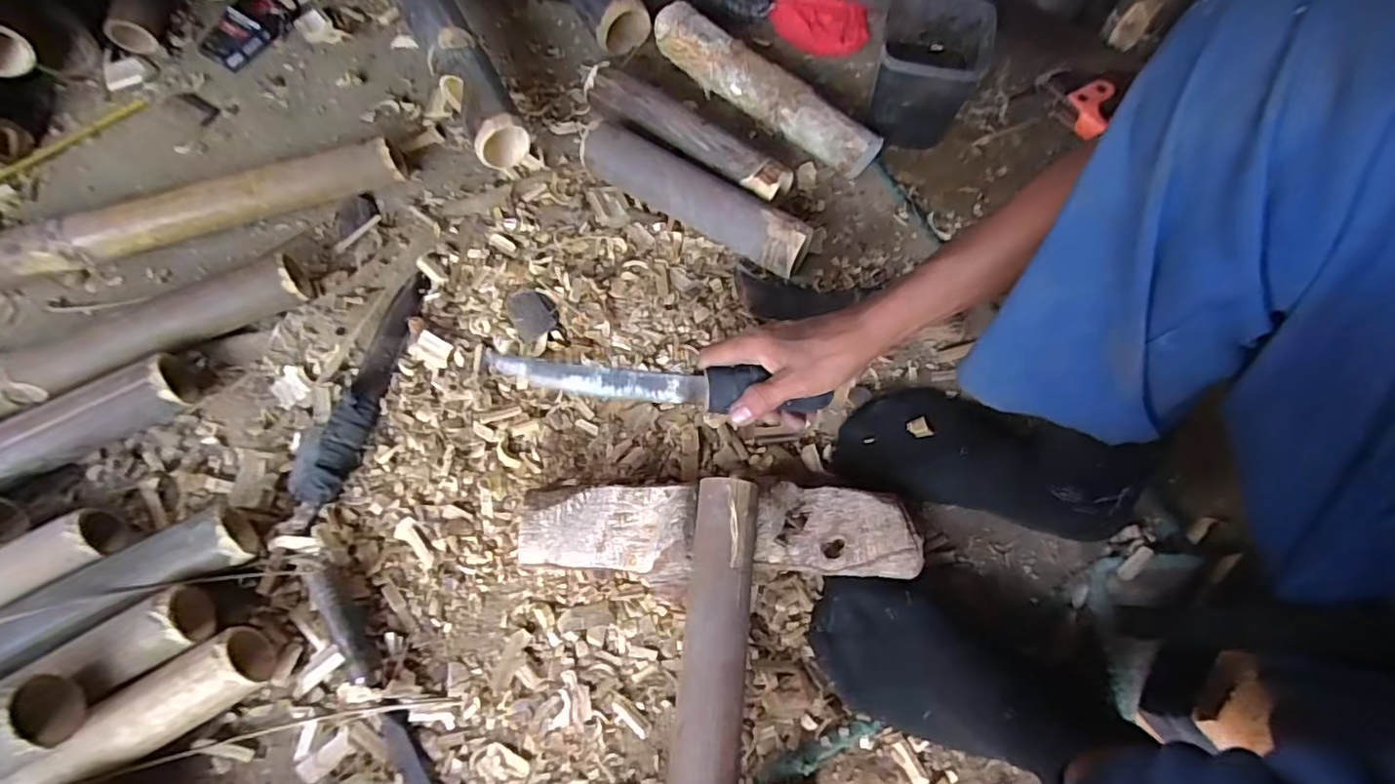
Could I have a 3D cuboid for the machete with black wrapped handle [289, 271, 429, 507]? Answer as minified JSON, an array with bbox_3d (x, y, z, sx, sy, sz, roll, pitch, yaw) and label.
[{"bbox_3d":[-0.330,-0.014,0.596,0.053,0.024,0.249,14,68,6],"label":"machete with black wrapped handle"}]

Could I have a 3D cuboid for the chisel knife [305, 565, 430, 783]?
[{"bbox_3d":[-0.259,0.249,0.485,0.026,0.028,0.252,-32,71,-12],"label":"chisel knife"}]

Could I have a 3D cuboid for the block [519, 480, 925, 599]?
[{"bbox_3d":[0.018,0.122,0.521,0.319,0.063,0.090,-4,68,-2],"label":"block"}]

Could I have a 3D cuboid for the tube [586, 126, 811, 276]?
[{"bbox_3d":[-0.003,-0.209,0.658,0.264,0.062,0.053,30,70,11],"label":"tube"}]

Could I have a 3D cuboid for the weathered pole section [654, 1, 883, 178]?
[{"bbox_3d":[0.078,-0.358,0.724,0.314,0.065,0.056,42,73,15],"label":"weathered pole section"}]

